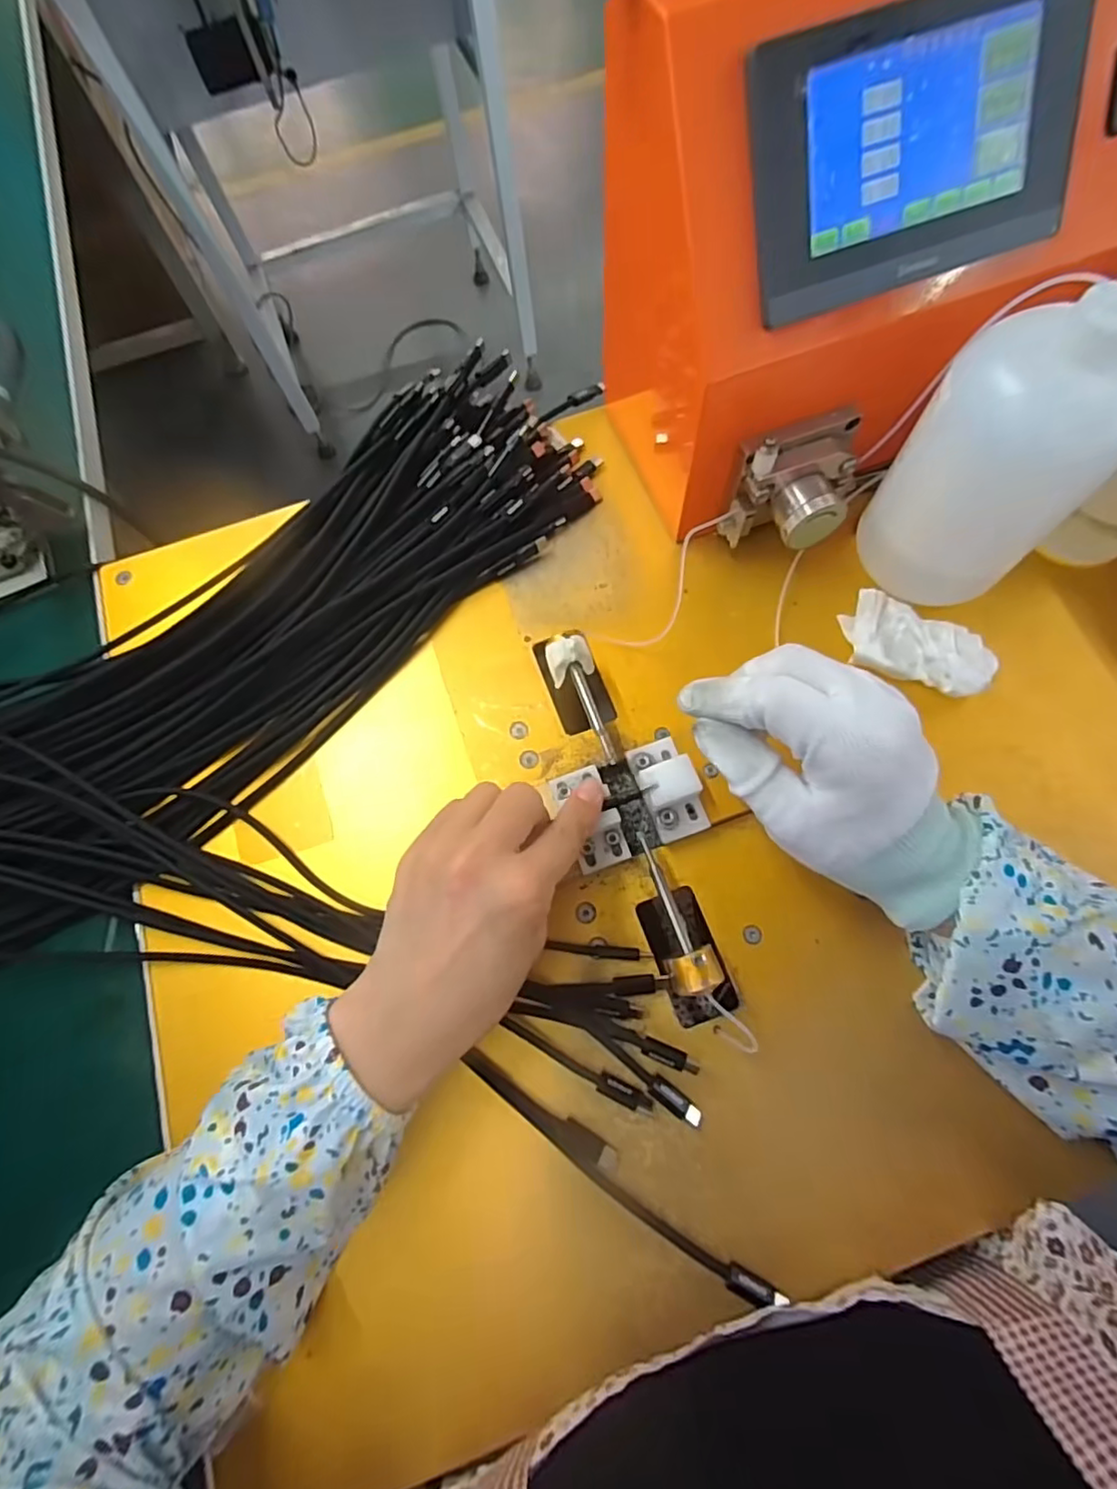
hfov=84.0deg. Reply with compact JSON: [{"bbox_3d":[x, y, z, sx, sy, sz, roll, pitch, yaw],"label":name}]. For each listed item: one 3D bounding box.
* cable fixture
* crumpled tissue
[{"bbox_3d":[0.039,0.036,0.305,0.062,0.052,0.192,-18,71,-8],"label":"cable fixture"},{"bbox_3d":[0.192,-0.054,0.330,0.078,0.017,0.046,25,75,12],"label":"crumpled tissue"}]

